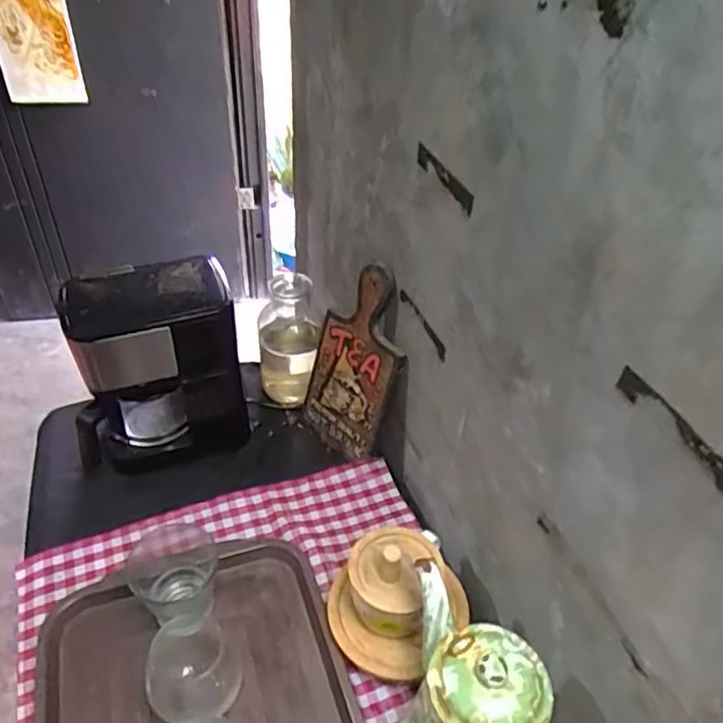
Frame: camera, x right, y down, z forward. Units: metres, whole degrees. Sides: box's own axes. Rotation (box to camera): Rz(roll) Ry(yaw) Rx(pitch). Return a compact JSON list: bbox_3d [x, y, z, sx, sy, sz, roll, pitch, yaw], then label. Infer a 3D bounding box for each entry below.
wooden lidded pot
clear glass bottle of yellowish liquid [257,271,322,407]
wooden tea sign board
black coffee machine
[{"bbox_3d":[0.035,0.255,0.665,0.138,0.143,0.120,12,42,10],"label":"wooden lidded pot"},{"bbox_3d":[-0.107,-0.023,0.924,0.088,0.199,0.092,2,41,-2],"label":"clear glass bottle of yellowish liquid"},{"bbox_3d":[-0.006,0.003,0.836,0.135,0.265,0.015,33,32,31],"label":"wooden tea sign board"},{"bbox_3d":[-0.276,0.003,0.827,0.212,0.261,0.158,-13,44,-18],"label":"black coffee machine"}]

